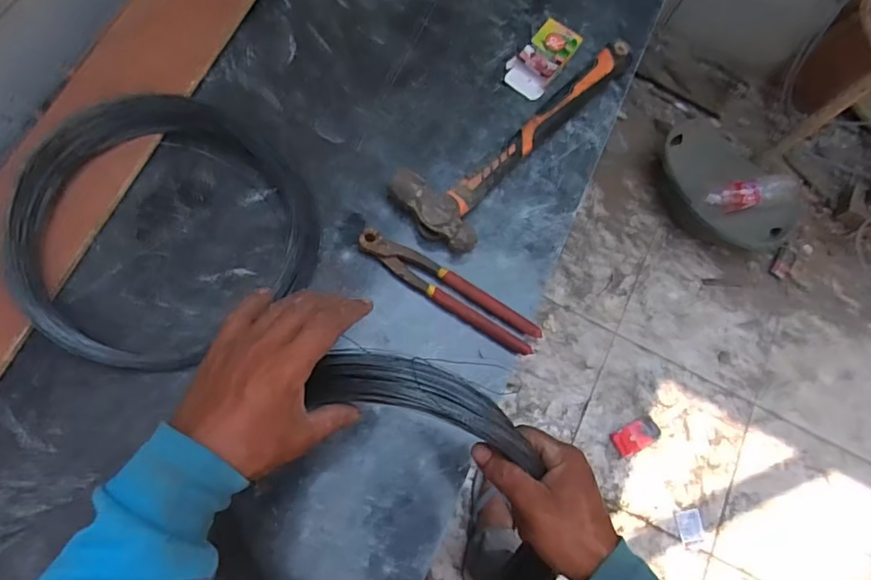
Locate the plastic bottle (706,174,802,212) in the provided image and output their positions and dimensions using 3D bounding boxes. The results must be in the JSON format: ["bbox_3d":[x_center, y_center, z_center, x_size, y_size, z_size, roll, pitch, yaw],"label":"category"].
[{"bbox_3d":[0.864,-0.267,1.529,0.252,0.057,0.078,-13,75,-3],"label":"plastic bottle"}]

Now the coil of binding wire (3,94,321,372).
[{"bbox_3d":[-0.287,-0.075,0.575,0.292,0.075,0.279,2,72,-6],"label":"coil of binding wire"}]

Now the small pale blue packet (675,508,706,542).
[{"bbox_3d":[0.615,0.567,1.346,0.061,0.009,0.072,-3,72,-7],"label":"small pale blue packet"}]

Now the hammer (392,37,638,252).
[{"bbox_3d":[0.121,-0.175,0.654,0.353,0.043,0.115,-34,78,-16],"label":"hammer"}]

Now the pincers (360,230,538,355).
[{"bbox_3d":[0.013,-0.002,0.608,0.218,0.016,0.036,33,71,5],"label":"pincers"}]

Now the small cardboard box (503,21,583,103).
[{"bbox_3d":[0.137,-0.295,0.709,0.058,0.016,0.109,39,72,7],"label":"small cardboard box"}]

